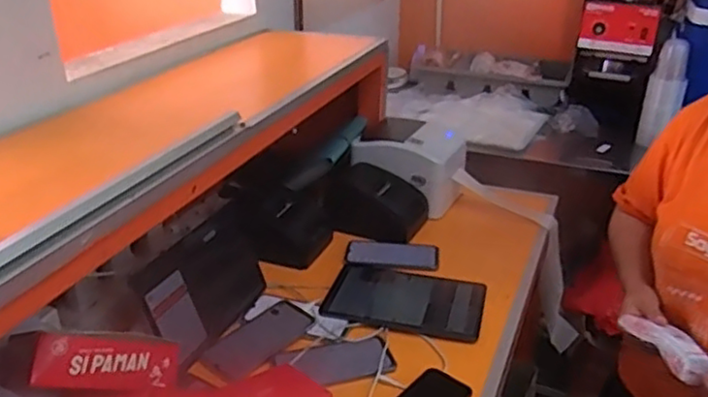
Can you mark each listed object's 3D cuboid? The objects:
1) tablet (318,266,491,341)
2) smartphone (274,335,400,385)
[{"bbox_3d":[0.087,0.164,1.108,0.251,0.014,0.170,7,26,14],"label":"tablet"},{"bbox_3d":[-0.026,0.239,0.979,0.167,0.009,0.084,-7,26,-14],"label":"smartphone"}]

